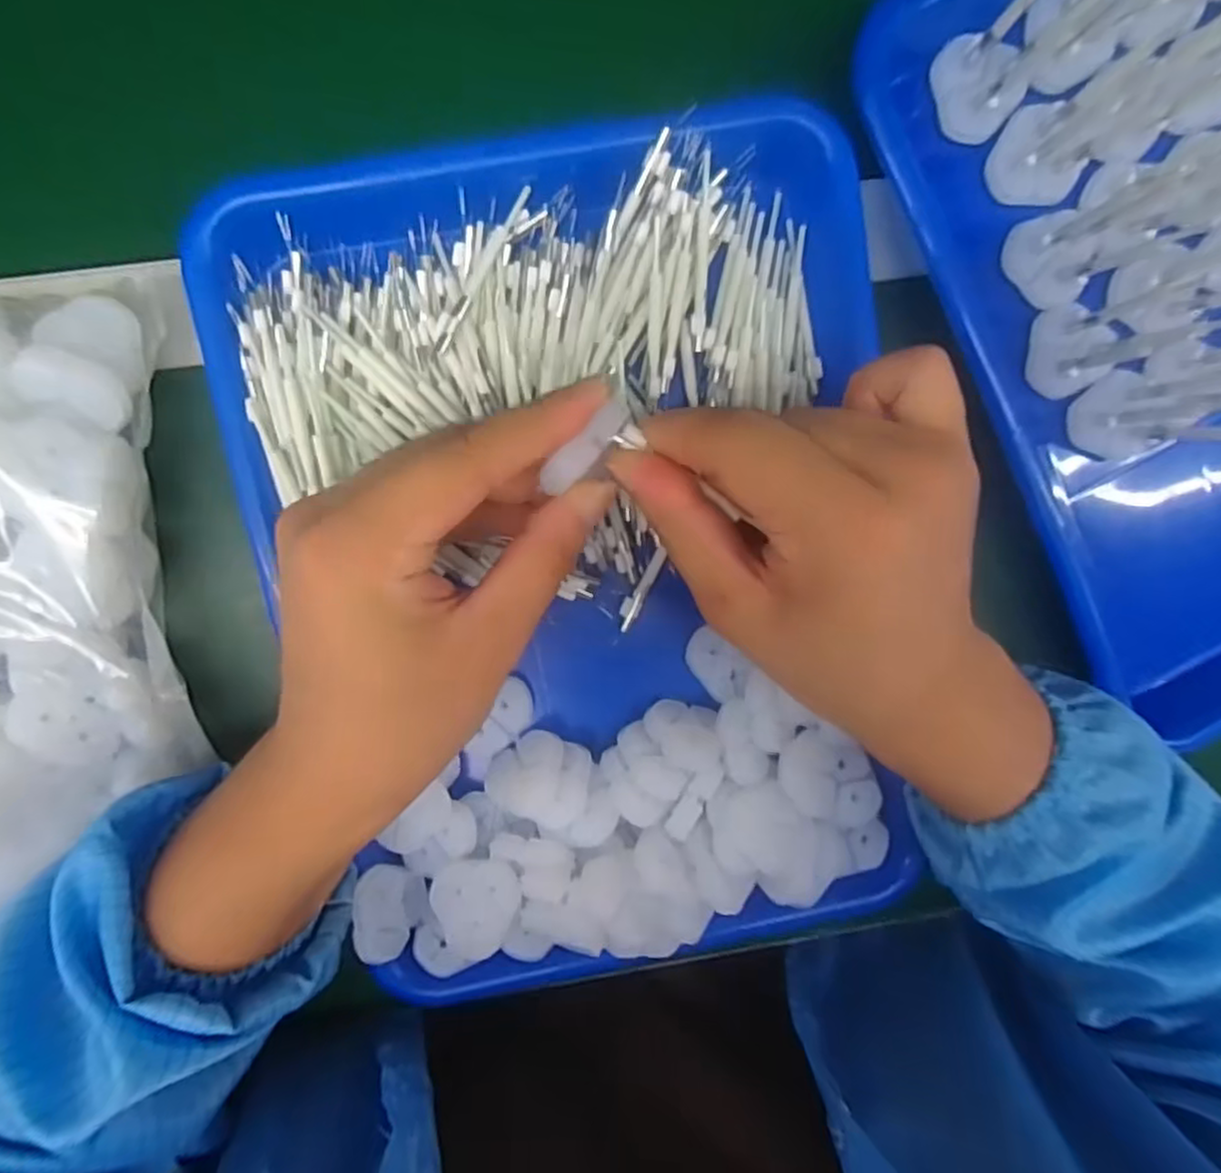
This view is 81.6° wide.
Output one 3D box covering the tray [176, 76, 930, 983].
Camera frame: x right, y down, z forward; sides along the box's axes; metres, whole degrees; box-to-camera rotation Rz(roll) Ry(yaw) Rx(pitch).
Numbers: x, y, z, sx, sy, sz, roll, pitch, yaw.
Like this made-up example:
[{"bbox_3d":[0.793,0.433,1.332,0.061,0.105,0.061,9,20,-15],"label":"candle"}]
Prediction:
[{"bbox_3d":[-0.004,-0.006,0.281,0.239,0.047,0.329,-12,99,-3],"label":"tray"}]

